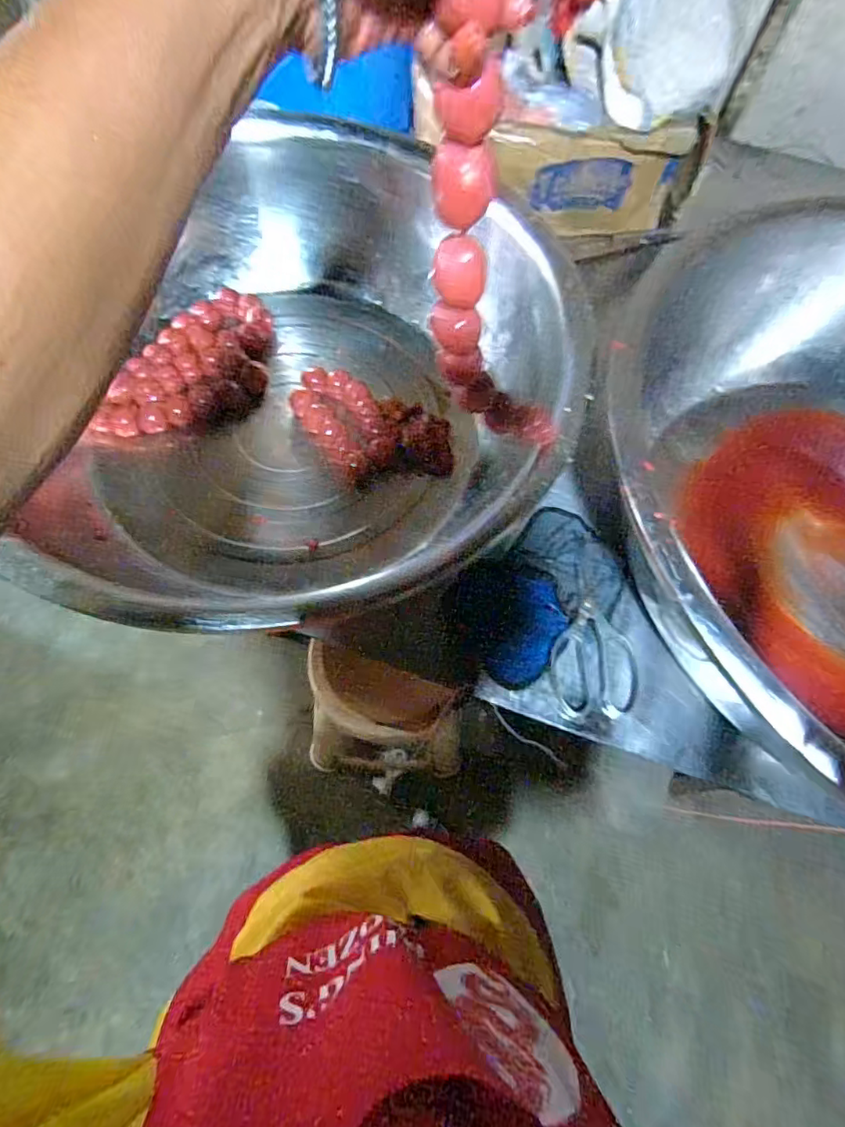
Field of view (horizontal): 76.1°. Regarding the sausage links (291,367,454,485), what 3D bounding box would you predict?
[{"bbox_3d":[-0.070,-0.168,0.701,0.222,0.039,0.129,27,66,9],"label":"sausage links"}]

